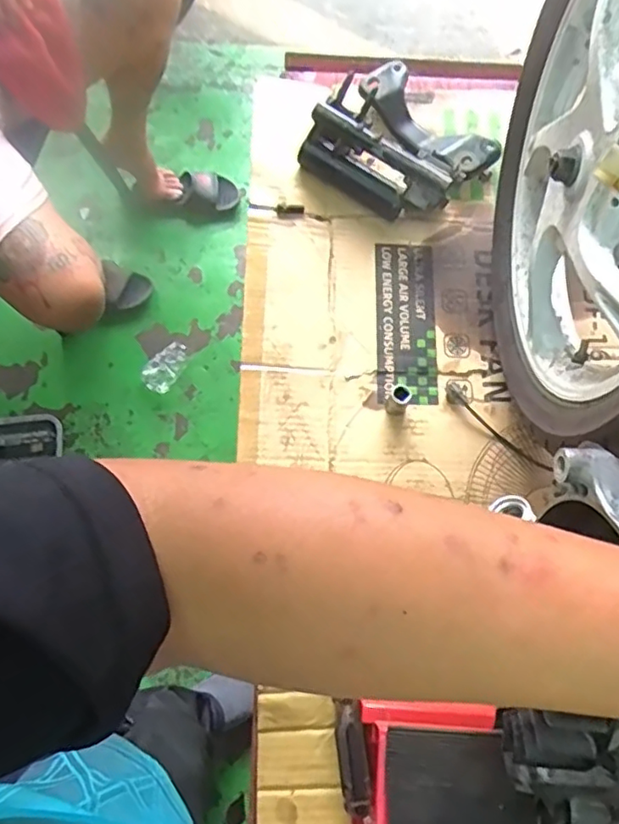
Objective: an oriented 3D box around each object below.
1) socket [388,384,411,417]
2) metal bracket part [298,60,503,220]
[{"bbox_3d":[0.098,-0.012,0.685,0.021,0.042,0.027,27,75,6],"label":"socket"},{"bbox_3d":[0.105,-0.332,0.757,0.193,0.084,0.191,-42,79,-12],"label":"metal bracket part"}]

